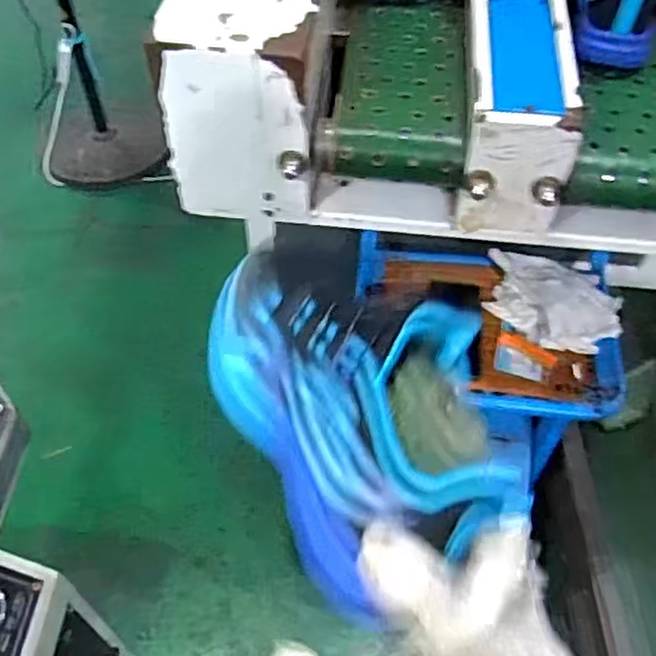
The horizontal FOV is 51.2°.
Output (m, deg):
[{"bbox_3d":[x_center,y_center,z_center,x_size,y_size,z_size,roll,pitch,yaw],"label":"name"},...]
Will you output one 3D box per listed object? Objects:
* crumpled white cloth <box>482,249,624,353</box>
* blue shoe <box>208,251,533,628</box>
[{"bbox_3d":[0.318,-0.041,0.977,0.200,0.046,0.130,24,55,17],"label":"crumpled white cloth"},{"bbox_3d":[0.024,0.032,0.408,0.095,0.157,0.241,16,32,-46],"label":"blue shoe"}]

